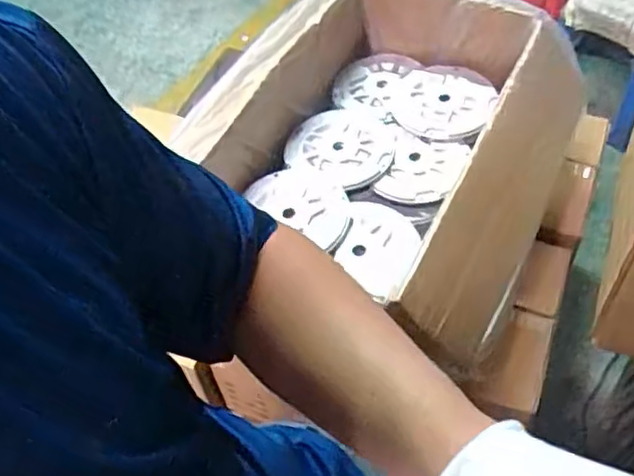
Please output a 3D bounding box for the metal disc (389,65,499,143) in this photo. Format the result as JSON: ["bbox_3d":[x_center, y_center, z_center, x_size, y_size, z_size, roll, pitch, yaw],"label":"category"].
[{"bbox_3d":[0.171,-0.187,0.881,0.138,0.017,0.133,-2,55,3],"label":"metal disc"}]

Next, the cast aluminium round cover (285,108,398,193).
[{"bbox_3d":[0.036,-0.122,0.845,0.126,0.012,0.133,26,61,21],"label":"cast aluminium round cover"}]

